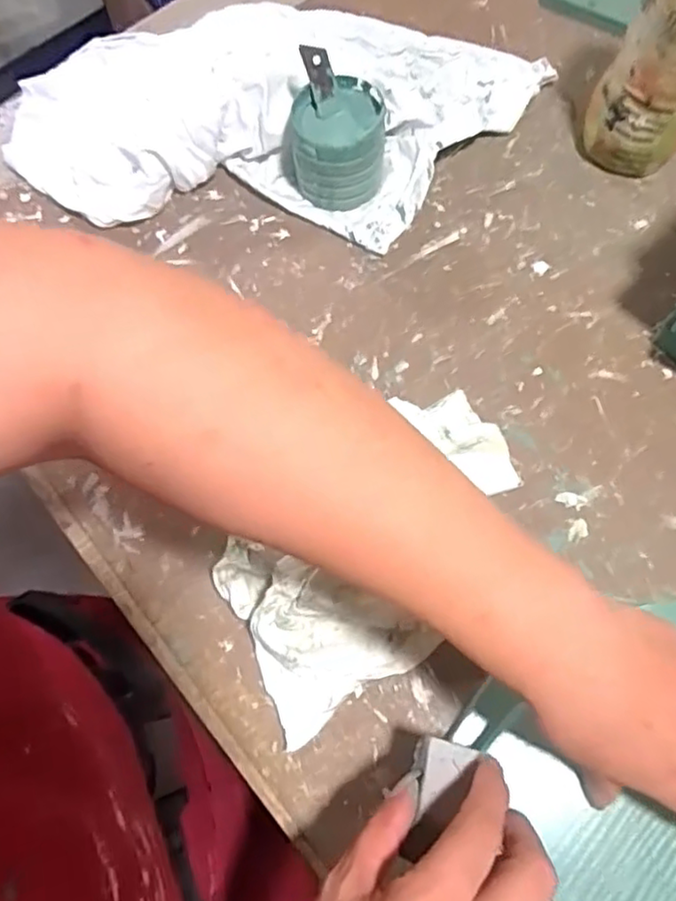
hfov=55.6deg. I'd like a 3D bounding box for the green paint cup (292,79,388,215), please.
[{"bbox_3d":[0.000,-0.218,0.458,0.064,0.064,0.058,-6,72,-1],"label":"green paint cup"}]

